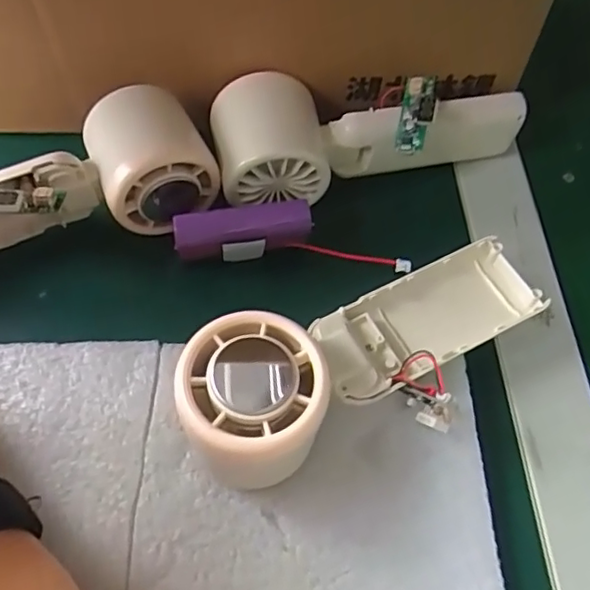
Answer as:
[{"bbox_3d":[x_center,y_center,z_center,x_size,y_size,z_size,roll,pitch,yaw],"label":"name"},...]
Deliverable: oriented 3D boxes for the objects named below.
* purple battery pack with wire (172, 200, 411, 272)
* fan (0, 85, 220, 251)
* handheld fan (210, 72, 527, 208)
[{"bbox_3d":[-0.001,-0.028,0.301,0.114,0.029,0.023,3,61,-3],"label":"purple battery pack with wire"},{"bbox_3d":[-0.122,-0.050,0.291,0.163,0.052,0.057,-20,64,-15],"label":"fan"},{"bbox_3d":[0.041,-0.086,0.319,0.167,0.051,0.057,-7,62,-8],"label":"handheld fan"}]

